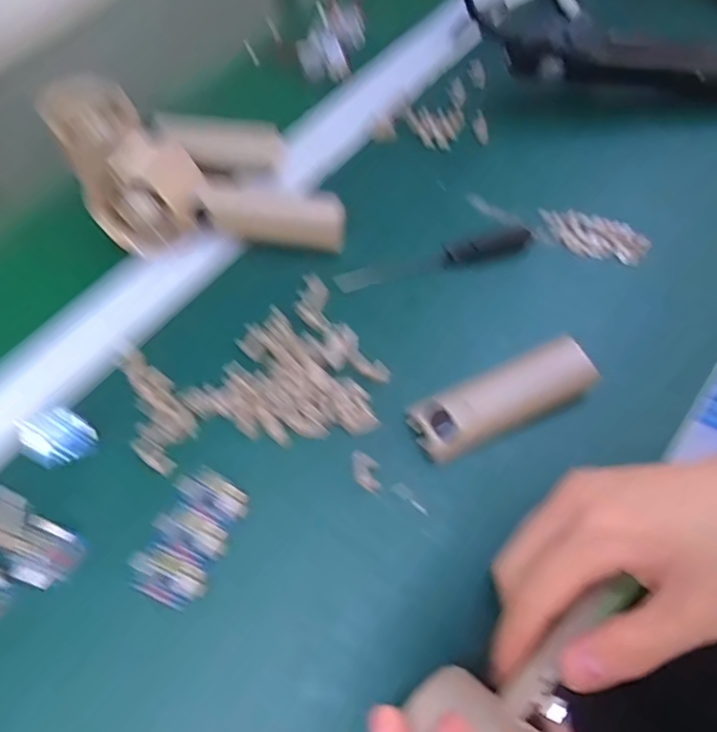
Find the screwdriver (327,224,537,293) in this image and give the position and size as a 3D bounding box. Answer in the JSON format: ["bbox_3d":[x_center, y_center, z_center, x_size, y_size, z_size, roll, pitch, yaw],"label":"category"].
[{"bbox_3d":[0.050,-0.073,0.373,0.132,0.015,0.017,-13,61,9],"label":"screwdriver"}]

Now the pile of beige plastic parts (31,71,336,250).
[{"bbox_3d":[-0.114,-0.138,0.385,0.205,0.050,0.111,0,62,0],"label":"pile of beige plastic parts"}]

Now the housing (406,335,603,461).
[{"bbox_3d":[0.082,0.018,0.313,0.105,0.024,0.036,-23,64,-12],"label":"housing"}]

